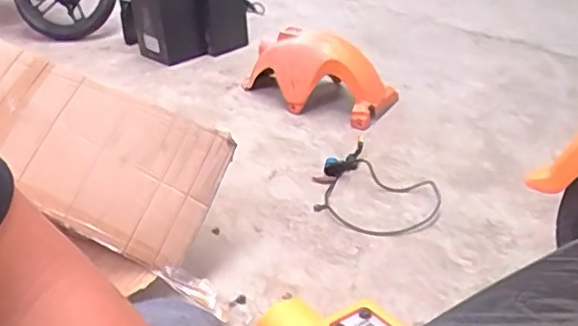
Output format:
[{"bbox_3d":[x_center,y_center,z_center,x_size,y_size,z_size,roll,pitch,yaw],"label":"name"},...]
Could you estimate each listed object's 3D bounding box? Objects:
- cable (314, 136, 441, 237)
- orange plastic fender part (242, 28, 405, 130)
[{"bbox_3d":[0.164,0.052,1.234,0.227,0.053,0.301,-19,33,-26],"label":"cable"},{"bbox_3d":[0.074,-0.240,1.572,0.172,0.187,0.408,-23,35,-31],"label":"orange plastic fender part"}]

